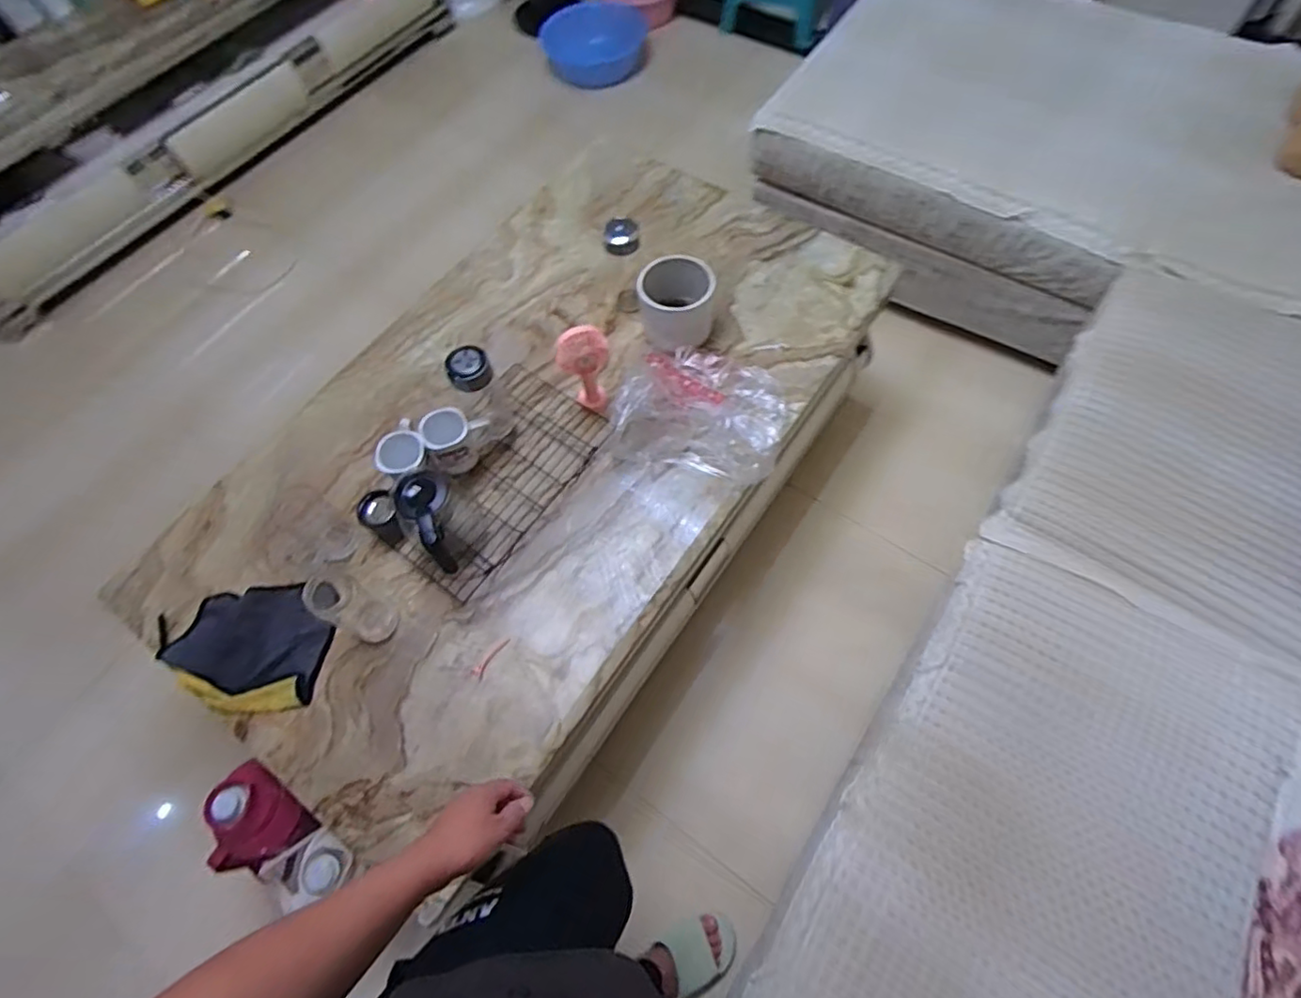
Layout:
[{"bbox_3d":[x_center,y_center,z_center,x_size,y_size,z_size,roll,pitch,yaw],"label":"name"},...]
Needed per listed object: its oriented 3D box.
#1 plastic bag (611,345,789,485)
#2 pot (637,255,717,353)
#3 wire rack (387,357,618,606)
[{"bbox_3d":[0.089,-0.159,1.068,0.278,0.078,0.214,11,65,9],"label":"plastic bag"},{"bbox_3d":[0.050,-0.352,1.127,0.140,0.132,0.130,-2,64,2],"label":"pot"},{"bbox_3d":[-0.261,-0.041,1.051,0.235,0.033,0.399,30,69,14],"label":"wire rack"}]

